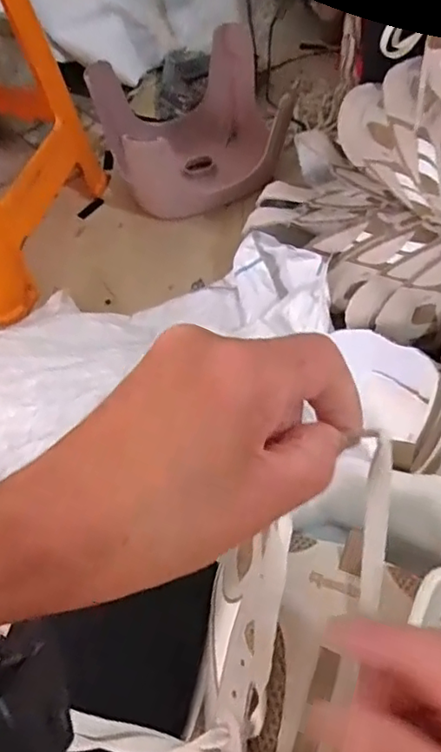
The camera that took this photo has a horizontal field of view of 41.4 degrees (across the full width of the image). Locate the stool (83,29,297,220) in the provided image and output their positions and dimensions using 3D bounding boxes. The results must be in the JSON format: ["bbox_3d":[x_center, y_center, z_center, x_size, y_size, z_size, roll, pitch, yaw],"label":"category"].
[{"bbox_3d":[-0.054,-0.434,1.063,0.305,0.217,0.260,-13,58,-5],"label":"stool"}]

